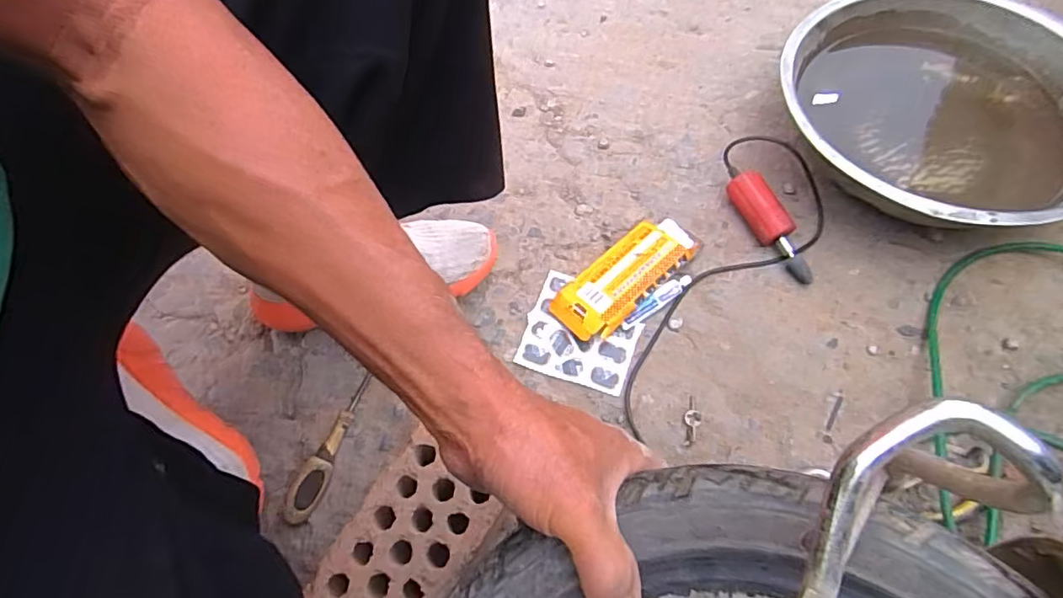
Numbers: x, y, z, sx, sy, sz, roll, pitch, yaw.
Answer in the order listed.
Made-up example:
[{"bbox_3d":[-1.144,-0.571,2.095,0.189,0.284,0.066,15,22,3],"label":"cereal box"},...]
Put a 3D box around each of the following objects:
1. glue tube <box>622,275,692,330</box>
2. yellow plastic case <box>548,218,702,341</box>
[{"bbox_3d":[0.147,0.002,0.660,0.100,0.021,0.017,-35,67,-13],"label":"glue tube"},{"bbox_3d":[0.107,-0.026,0.657,0.178,0.037,0.077,-41,69,-15],"label":"yellow plastic case"}]

